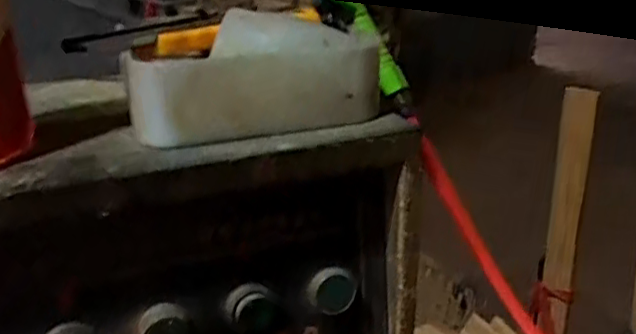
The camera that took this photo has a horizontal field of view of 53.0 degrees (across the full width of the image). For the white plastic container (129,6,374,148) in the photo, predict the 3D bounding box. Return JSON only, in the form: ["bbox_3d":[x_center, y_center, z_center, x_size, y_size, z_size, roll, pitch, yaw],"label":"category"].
[{"bbox_3d":[-0.032,-0.056,0.393,0.157,0.063,0.071,-9,22,-18],"label":"white plastic container"}]

